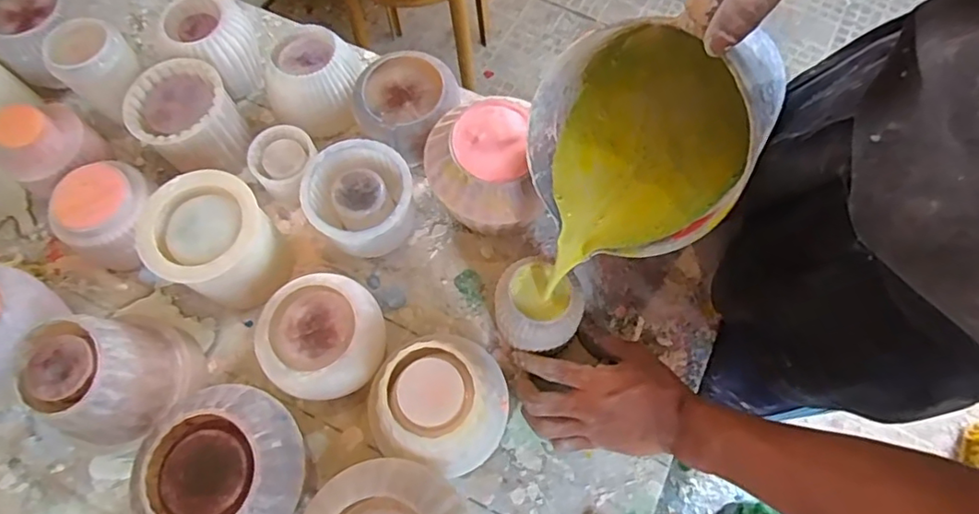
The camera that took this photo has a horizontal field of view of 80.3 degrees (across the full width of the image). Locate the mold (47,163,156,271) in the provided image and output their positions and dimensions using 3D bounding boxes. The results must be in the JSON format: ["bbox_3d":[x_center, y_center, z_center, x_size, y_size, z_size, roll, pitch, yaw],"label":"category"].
[{"bbox_3d":[-0.364,-0.041,0.563,0.078,0.073,0.092,22,71,10],"label":"mold"}]

